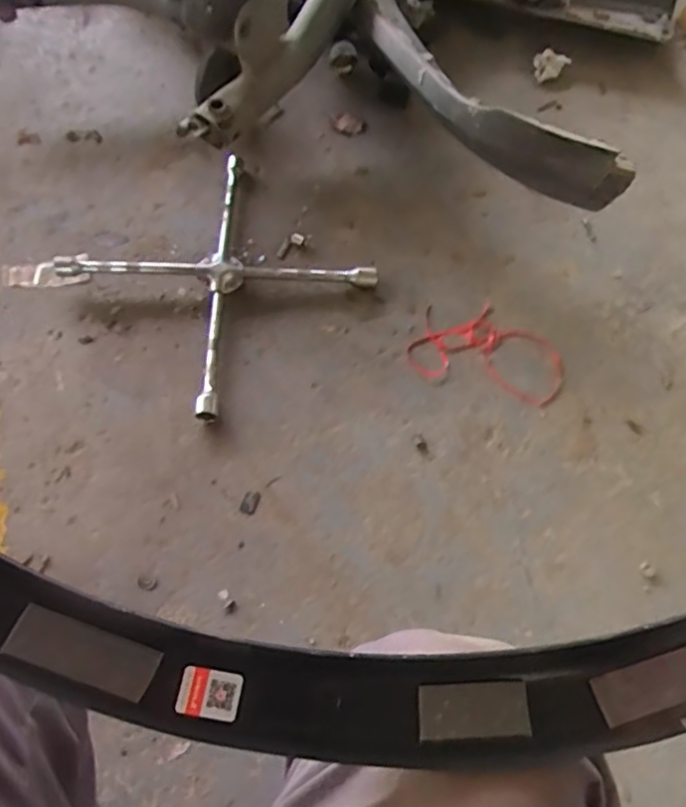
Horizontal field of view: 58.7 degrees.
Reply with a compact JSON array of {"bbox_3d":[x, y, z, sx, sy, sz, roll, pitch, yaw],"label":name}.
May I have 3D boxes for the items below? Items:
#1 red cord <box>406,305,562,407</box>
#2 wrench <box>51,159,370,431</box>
[{"bbox_3d":[0.201,-0.074,0.843,0.210,0.004,0.127,14,64,5],"label":"red cord"},{"bbox_3d":[-0.172,-0.182,0.864,0.320,0.045,0.312,-41,72,-19],"label":"wrench"}]

